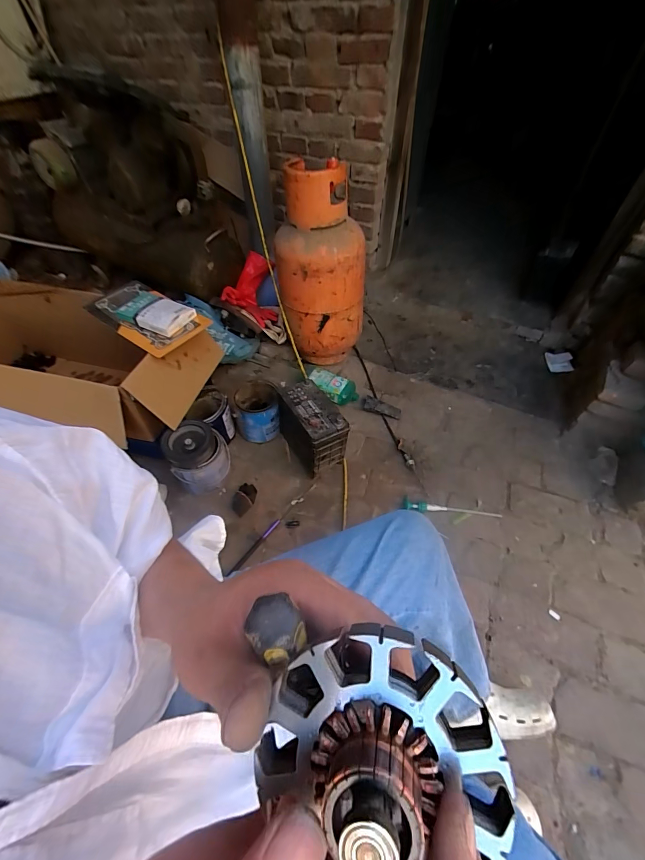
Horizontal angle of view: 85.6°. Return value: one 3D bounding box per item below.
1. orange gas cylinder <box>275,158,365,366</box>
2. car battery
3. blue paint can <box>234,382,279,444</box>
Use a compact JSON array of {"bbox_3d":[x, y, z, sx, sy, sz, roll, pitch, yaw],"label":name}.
[{"bbox_3d":[-0.006,-0.544,1.232,0.287,0.630,0.272,-5,51,-5],"label":"orange gas cylinder"},{"bbox_3d":[-0.035,-0.010,1.101,0.123,0.198,0.244,-26,56,-20],"label":"car battery"},{"bbox_3d":[-0.221,-0.063,1.190,0.138,0.145,0.159,-7,52,-7],"label":"blue paint can"}]

